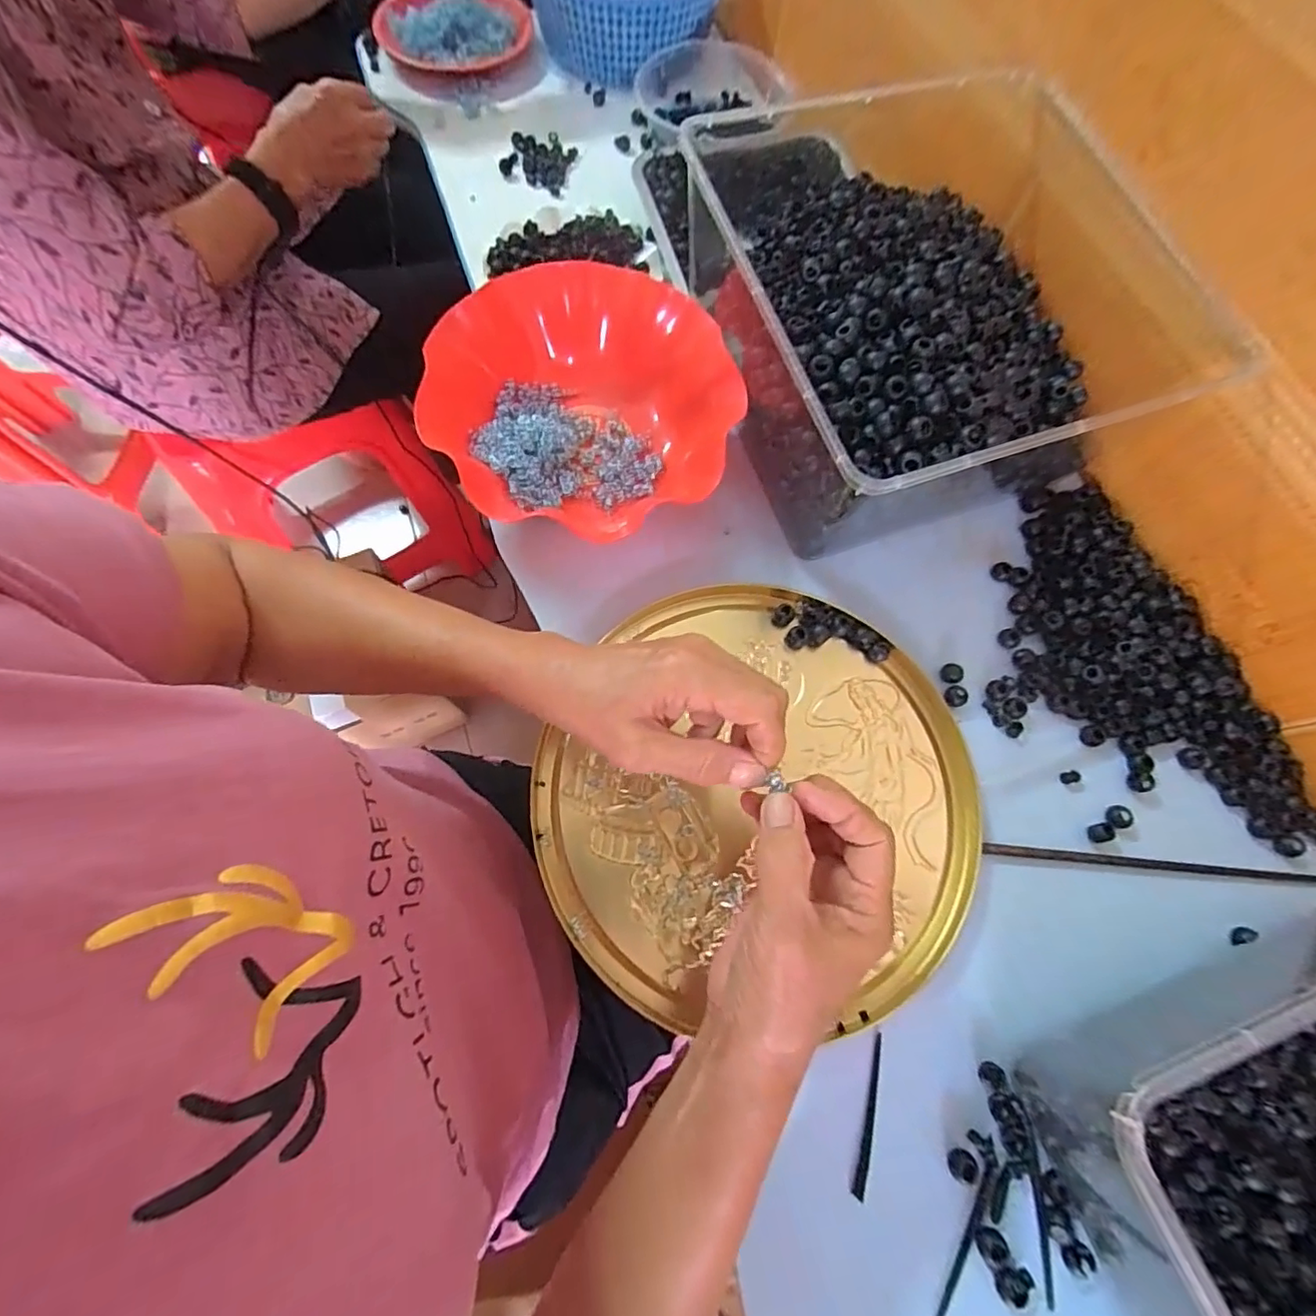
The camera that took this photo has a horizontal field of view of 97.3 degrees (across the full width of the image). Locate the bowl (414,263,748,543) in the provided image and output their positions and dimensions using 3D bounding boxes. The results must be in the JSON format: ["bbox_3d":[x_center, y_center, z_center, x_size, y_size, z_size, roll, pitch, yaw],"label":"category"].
[{"bbox_3d":[-0.054,-0.198,0.449,0.208,0.067,0.202,0,70,-1],"label":"bowl"}]

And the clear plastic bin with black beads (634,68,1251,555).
[{"bbox_3d":[0.206,-0.238,0.432,0.299,0.121,0.280,-16,71,-7],"label":"clear plastic bin with black beads"}]

